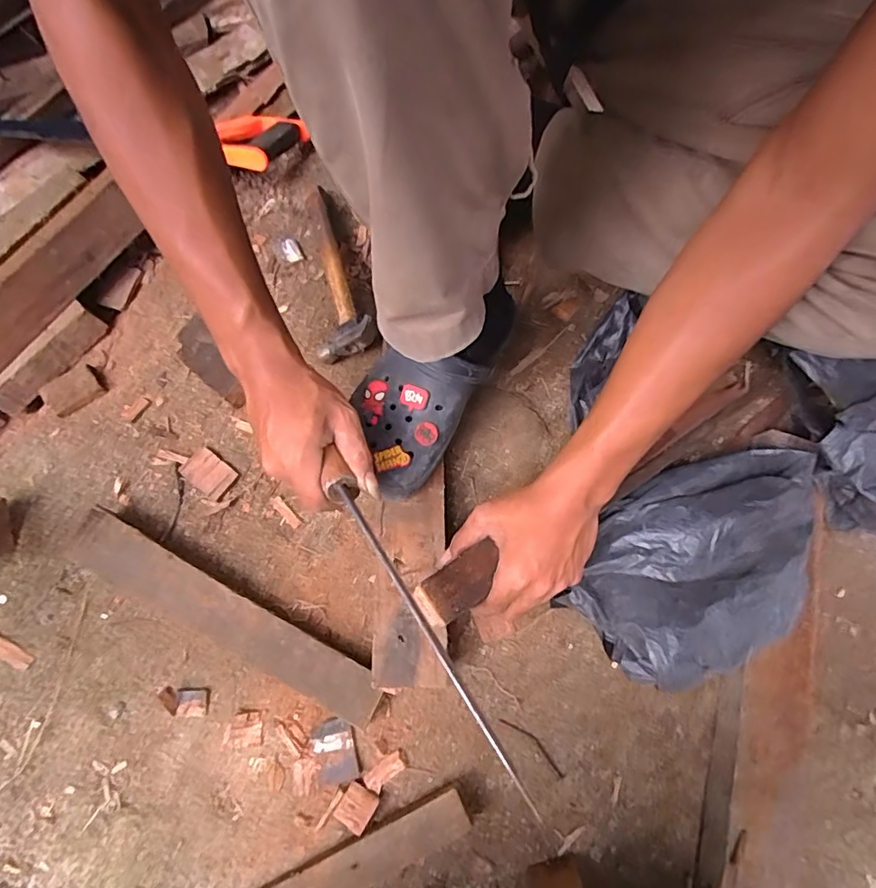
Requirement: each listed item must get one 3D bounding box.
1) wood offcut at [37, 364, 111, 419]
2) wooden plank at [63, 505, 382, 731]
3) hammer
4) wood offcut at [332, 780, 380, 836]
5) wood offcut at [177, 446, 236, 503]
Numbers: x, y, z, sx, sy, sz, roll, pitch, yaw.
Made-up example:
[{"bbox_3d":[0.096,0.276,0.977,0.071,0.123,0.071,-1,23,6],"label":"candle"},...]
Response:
[{"bbox_3d":[-0.423,-0.061,0.607,0.061,0.014,0.046,-38,74,-10],"label":"wood offcut"},{"bbox_3d":[-0.201,0.163,0.500,0.325,0.044,0.048,27,74,10],"label":"wooden plank"},{"bbox_3d":[-0.126,-0.215,0.624,0.070,0.051,0.246,-13,72,-2],"label":"hammer"},{"bbox_3d":[-0.072,0.321,0.463,0.030,0.009,0.032,31,76,12],"label":"wood offcut"},{"bbox_3d":[-0.250,0.032,0.570,0.056,0.010,0.038,35,76,13],"label":"wood offcut"}]

